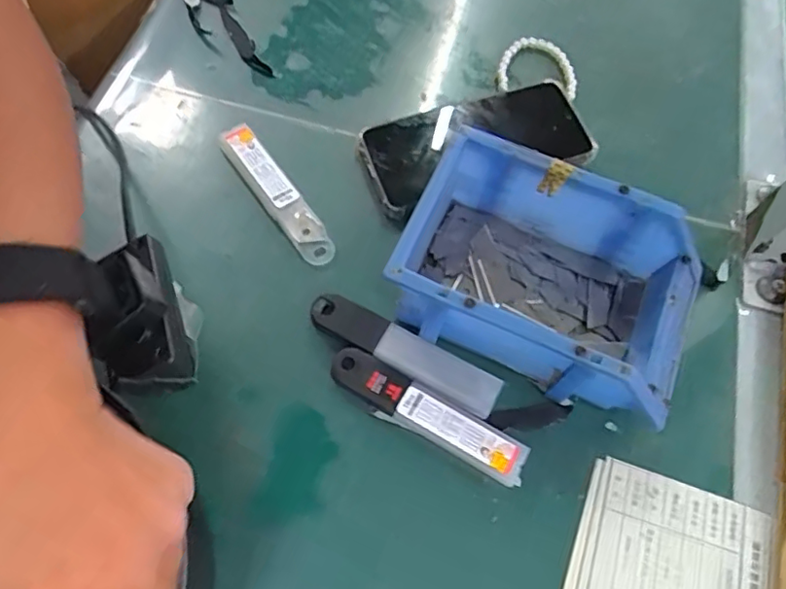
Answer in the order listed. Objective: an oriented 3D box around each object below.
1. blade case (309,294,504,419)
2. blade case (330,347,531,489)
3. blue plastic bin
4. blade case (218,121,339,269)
[{"bbox_3d":[0.006,0.036,0.380,0.128,0.005,0.028,27,68,10],"label":"blade case"},{"bbox_3d":[0.020,0.072,0.364,0.128,0.012,0.026,28,68,11],"label":"blade case"},{"bbox_3d":[0.098,-0.010,0.370,0.177,0.071,0.116,23,67,9],"label":"blue plastic bin"},{"bbox_3d":[-0.083,-0.073,0.425,0.024,0.016,0.125,-34,71,-15],"label":"blade case"}]

